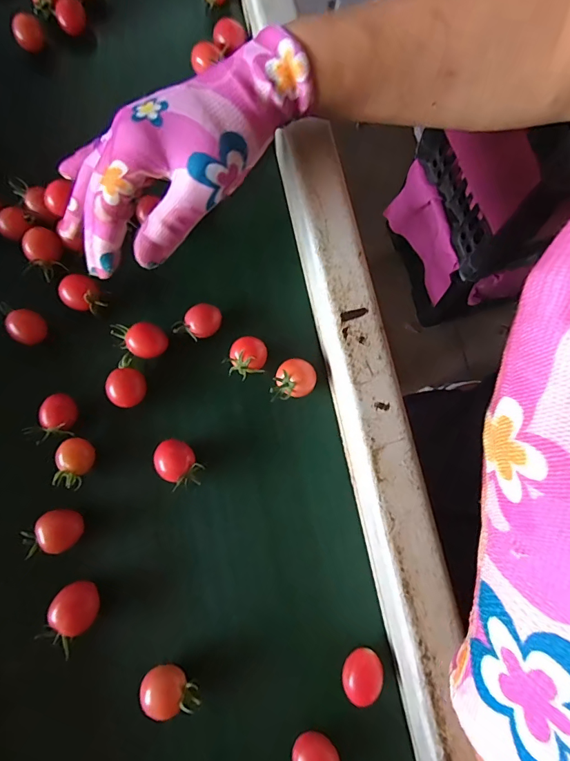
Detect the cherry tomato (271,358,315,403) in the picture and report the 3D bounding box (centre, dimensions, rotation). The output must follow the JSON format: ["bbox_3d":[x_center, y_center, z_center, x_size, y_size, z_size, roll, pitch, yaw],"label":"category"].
[{"bbox_3d":[0.005,0.000,0.293,0.033,0.027,0.026,-14,79,-4],"label":"cherry tomato"}]

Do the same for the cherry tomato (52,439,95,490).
[{"bbox_3d":[-0.142,0.056,0.281,0.023,0.026,0.030,22,78,3],"label":"cherry tomato"}]

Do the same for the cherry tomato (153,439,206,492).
[{"bbox_3d":[-0.072,0.057,0.283,0.035,0.029,0.025,42,80,7],"label":"cherry tomato"}]

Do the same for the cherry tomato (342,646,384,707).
[{"bbox_3d":[0.048,0.184,0.263,0.026,0.024,0.027,0,78,-1],"label":"cherry tomato"}]

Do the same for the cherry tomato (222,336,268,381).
[{"bbox_3d":[-0.026,-0.016,0.296,0.027,0.019,0.029,22,78,3],"label":"cherry tomato"}]

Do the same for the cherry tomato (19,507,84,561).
[{"bbox_3d":[-0.148,0.097,0.269,0.033,0.034,0.025,-11,79,-4],"label":"cherry tomato"}]

